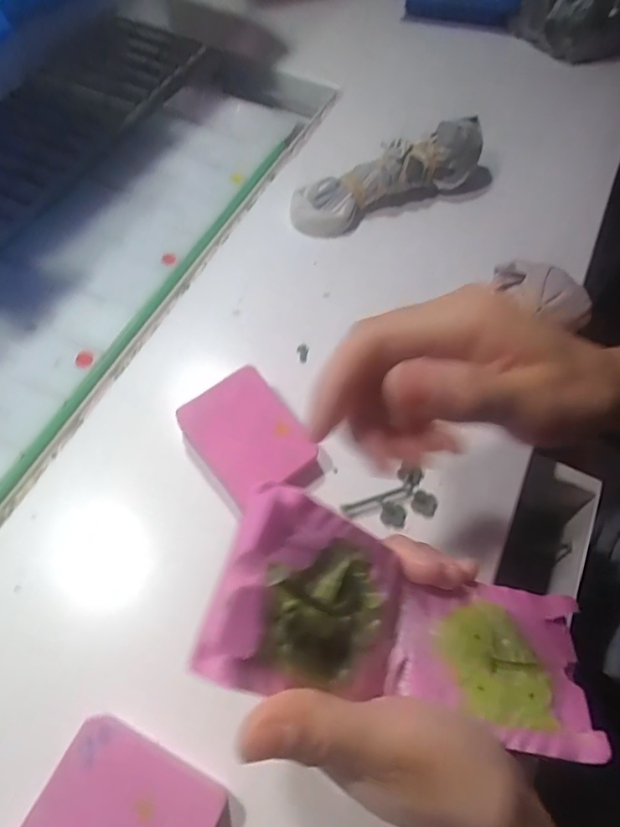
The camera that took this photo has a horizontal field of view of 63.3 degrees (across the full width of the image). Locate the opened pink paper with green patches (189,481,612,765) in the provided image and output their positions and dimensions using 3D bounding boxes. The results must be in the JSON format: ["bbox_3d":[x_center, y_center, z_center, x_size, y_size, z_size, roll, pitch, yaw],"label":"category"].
[{"bbox_3d":[0.037,0.075,0.176,0.150,0.030,0.055,27,59,-23],"label":"opened pink paper with green patches"}]

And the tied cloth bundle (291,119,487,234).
[{"bbox_3d":[0.057,-0.181,0.380,0.147,0.048,0.039,-20,63,-10],"label":"tied cloth bundle"}]

